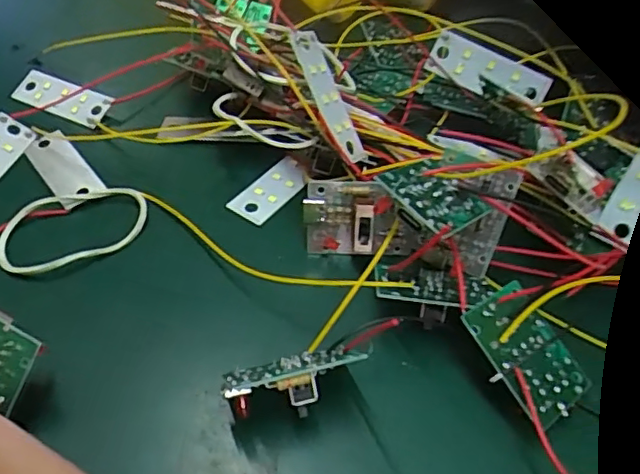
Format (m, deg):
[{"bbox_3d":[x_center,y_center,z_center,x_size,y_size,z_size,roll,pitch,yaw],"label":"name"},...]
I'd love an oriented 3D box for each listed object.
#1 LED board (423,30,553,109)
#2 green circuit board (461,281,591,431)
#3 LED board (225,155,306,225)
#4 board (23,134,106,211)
[{"bbox_3d":[0.066,-0.065,0.242,0.047,0.017,0.007,26,28,1],"label":"LED board"},{"bbox_3d":[0.056,0.031,0.165,0.026,0.004,0.035,-27,77,-34],"label":"green circuit board"},{"bbox_3d":[-0.018,-0.019,0.227,0.015,0.004,0.034,32,54,24],"label":"LED board"},{"bbox_3d":[-0.098,-0.027,0.229,0.015,0.004,0.045,-30,55,-27],"label":"board"}]

